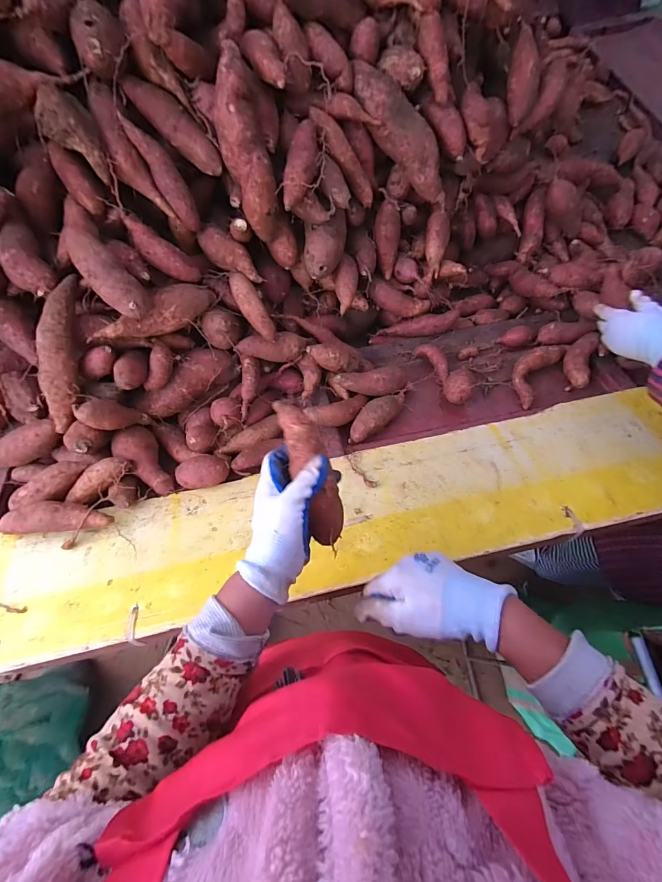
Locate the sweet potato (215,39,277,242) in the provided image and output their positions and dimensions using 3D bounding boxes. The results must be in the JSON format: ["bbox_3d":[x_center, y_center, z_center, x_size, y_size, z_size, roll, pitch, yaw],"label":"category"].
[{"bbox_3d":[-0.125,-0.429,0.572,0.067,0.227,0.051,-16,29,-10],"label":"sweet potato"}]

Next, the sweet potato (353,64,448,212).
[{"bbox_3d":[0.121,-0.514,0.647,0.242,0.070,0.059,46,68,-19],"label":"sweet potato"}]

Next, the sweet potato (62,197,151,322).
[{"bbox_3d":[-0.338,-0.268,0.555,0.062,0.056,0.205,-33,89,-16],"label":"sweet potato"}]

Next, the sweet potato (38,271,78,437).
[{"bbox_3d":[-0.402,-0.127,0.569,0.052,0.045,0.230,6,97,-1],"label":"sweet potato"}]

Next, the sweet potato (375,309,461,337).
[{"bbox_3d":[0.181,-0.236,0.793,0.157,0.031,0.039,-7,65,19],"label":"sweet potato"}]

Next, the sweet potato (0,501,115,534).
[{"bbox_3d":[-0.410,0.111,0.569,0.167,0.035,0.047,-4,67,-5],"label":"sweet potato"}]

